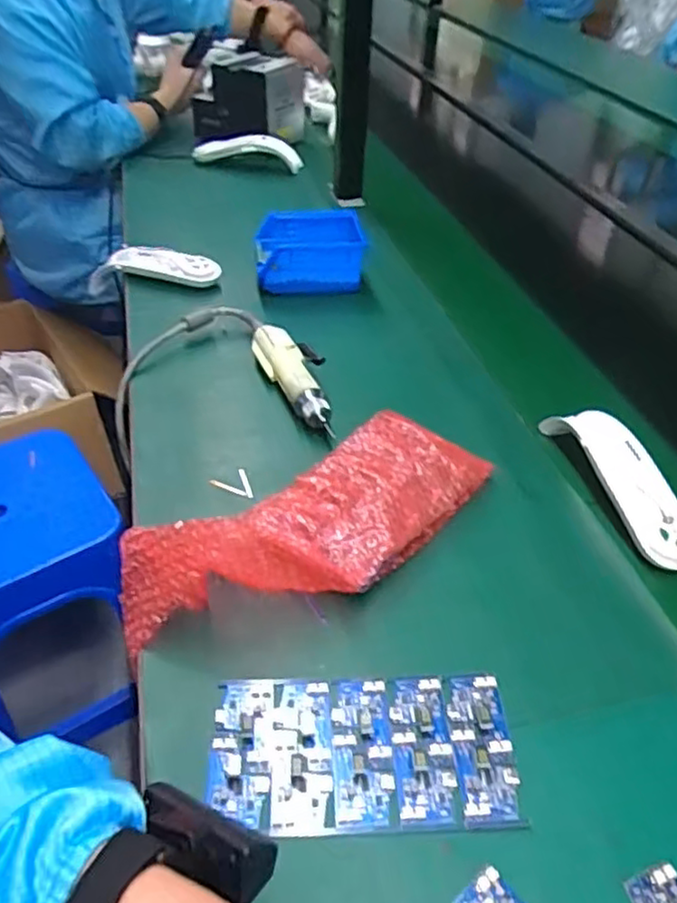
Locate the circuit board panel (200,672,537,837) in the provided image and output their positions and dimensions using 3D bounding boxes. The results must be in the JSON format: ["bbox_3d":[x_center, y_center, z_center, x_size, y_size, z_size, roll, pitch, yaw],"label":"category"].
[{"bbox_3d":[0.015,0.189,0.436,0.188,0.012,0.097,-1,41,-2],"label":"circuit board panel"}]

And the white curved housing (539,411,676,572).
[{"bbox_3d":[0.255,0.024,0.620,0.053,0.048,0.194,-10,42,-12],"label":"white curved housing"}]

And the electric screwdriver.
[{"bbox_3d":[-0.040,-0.075,0.725,0.055,0.040,0.189,-18,45,-20],"label":"electric screwdriver"}]

